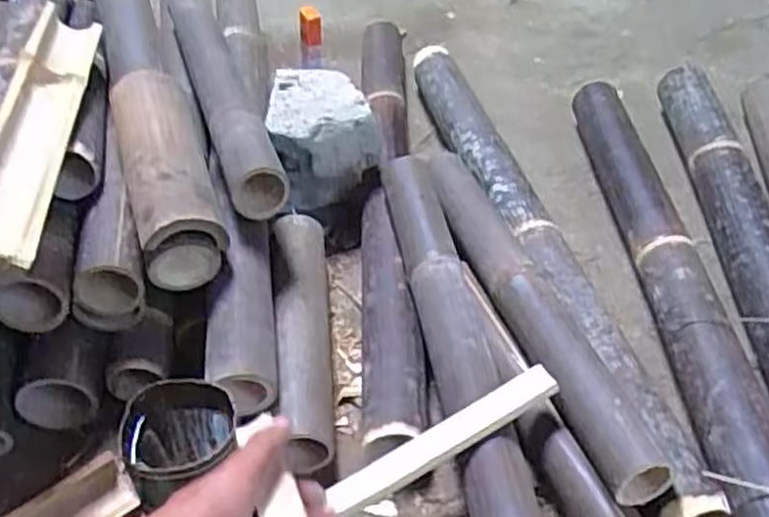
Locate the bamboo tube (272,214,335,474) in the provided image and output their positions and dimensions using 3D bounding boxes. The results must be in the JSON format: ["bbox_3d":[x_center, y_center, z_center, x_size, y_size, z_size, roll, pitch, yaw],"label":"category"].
[{"bbox_3d":[-0.091,0.065,0.836,0.061,0.060,0.330,-8,44,-1],"label":"bamboo tube"}]

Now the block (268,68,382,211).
[{"bbox_3d":[-0.074,-0.161,0.999,0.131,0.118,0.175,-7,44,1],"label":"block"}]

